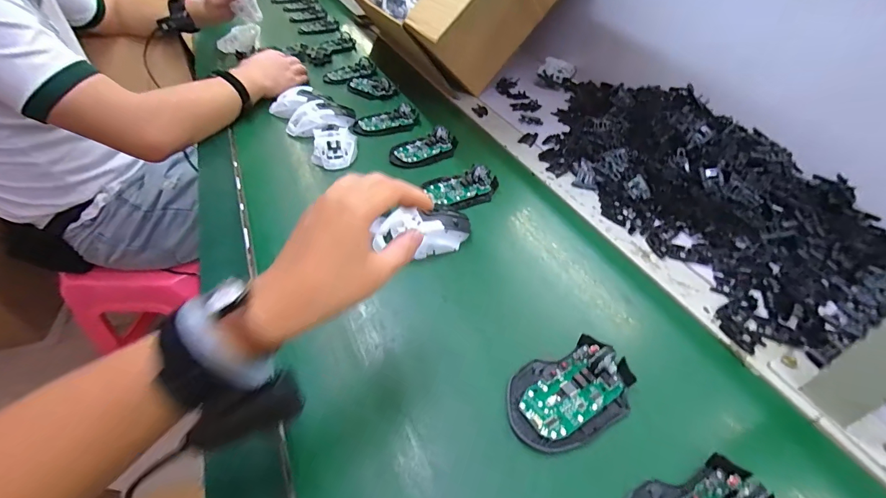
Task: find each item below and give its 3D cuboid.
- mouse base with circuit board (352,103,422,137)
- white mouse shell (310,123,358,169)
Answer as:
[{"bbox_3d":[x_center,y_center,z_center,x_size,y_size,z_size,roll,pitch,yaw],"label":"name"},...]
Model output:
[{"bbox_3d":[-0.091,-0.214,0.673,0.116,0.018,0.075,-15,48,-14],"label":"mouse base with circuit board"},{"bbox_3d":[-0.162,-0.151,0.593,0.062,0.034,0.075,0,46,1],"label":"white mouse shell"}]

